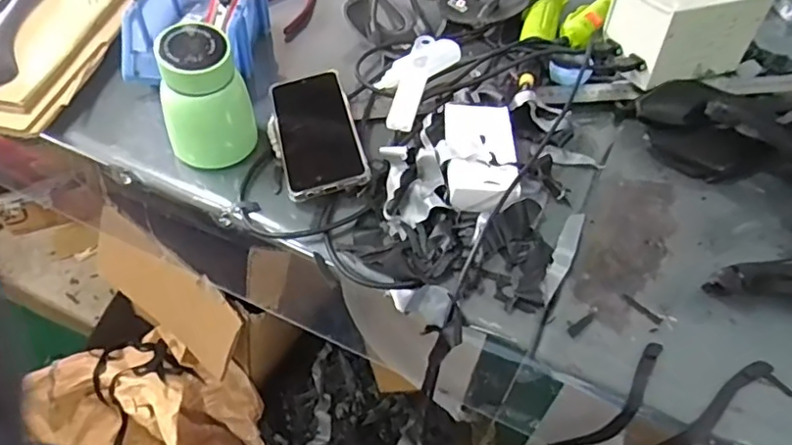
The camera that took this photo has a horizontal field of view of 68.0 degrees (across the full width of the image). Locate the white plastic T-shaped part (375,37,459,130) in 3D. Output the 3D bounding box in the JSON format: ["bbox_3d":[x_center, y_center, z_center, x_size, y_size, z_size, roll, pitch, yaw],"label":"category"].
[{"bbox_3d":[0.012,-0.157,0.639,0.068,0.035,0.146,22,52,14],"label":"white plastic T-shaped part"}]

